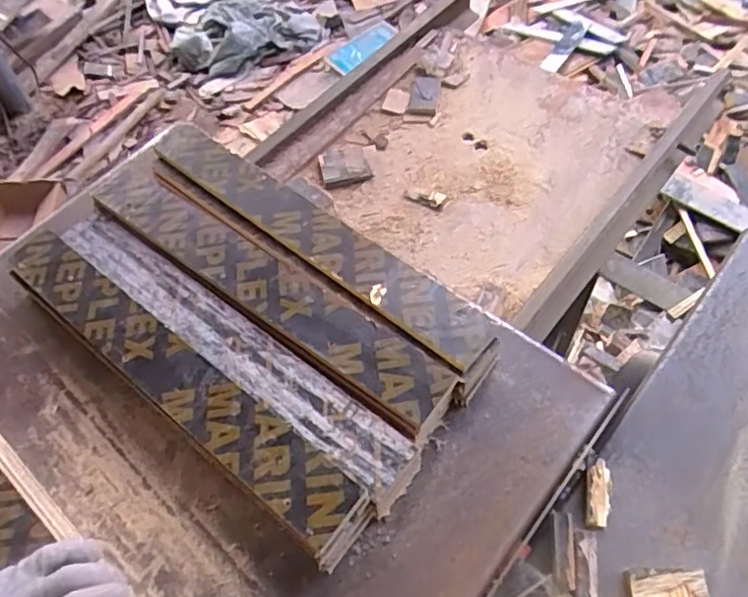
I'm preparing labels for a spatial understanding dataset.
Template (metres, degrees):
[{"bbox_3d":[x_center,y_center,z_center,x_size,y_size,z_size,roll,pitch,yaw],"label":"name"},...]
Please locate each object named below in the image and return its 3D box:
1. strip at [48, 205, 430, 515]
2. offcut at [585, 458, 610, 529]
[{"bbox_3d":[-0.166,0.026,0.631,0.512,0.039,0.080,35,60,19],"label":"strip"},{"bbox_3d":[0.208,0.180,0.546,0.022,0.007,0.062,14,55,6],"label":"offcut"}]

